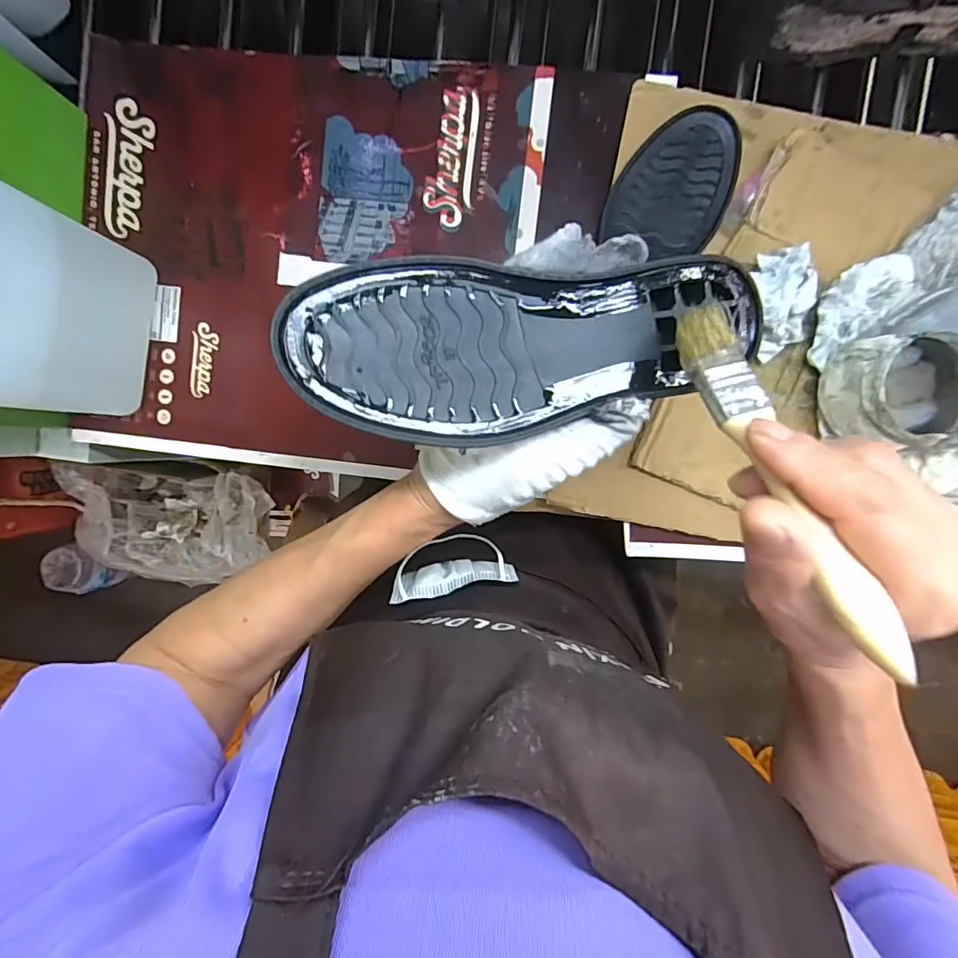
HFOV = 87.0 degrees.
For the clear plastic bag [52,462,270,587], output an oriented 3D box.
[{"bbox_3d":[-0.619,0.085,1.033,0.379,0.155,0.229,3,94,3],"label":"clear plastic bag"}]

